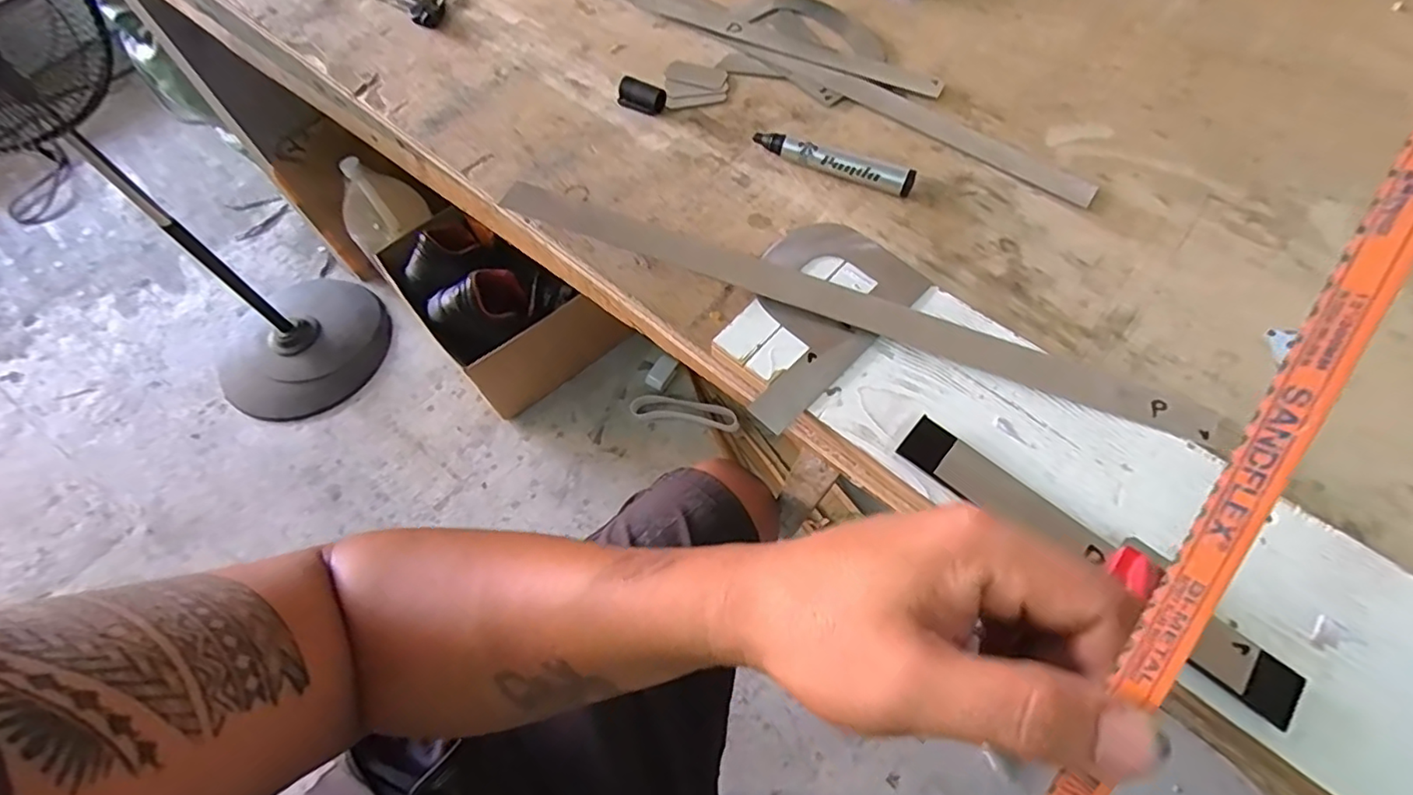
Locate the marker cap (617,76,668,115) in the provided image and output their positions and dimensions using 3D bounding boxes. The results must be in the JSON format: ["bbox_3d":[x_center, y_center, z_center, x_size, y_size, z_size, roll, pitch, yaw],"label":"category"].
[{"bbox_3d":[-0.050,-0.233,0.469,0.038,0.017,0.017,21,65,11],"label":"marker cap"}]

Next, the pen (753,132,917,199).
[{"bbox_3d":[0.089,-0.167,0.433,0.116,0.016,0.014,23,65,12],"label":"pen"}]

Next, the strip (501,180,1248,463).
[{"bbox_3d":[0.079,-0.059,0.370,0.449,0.007,0.034,23,65,11],"label":"strip"}]

